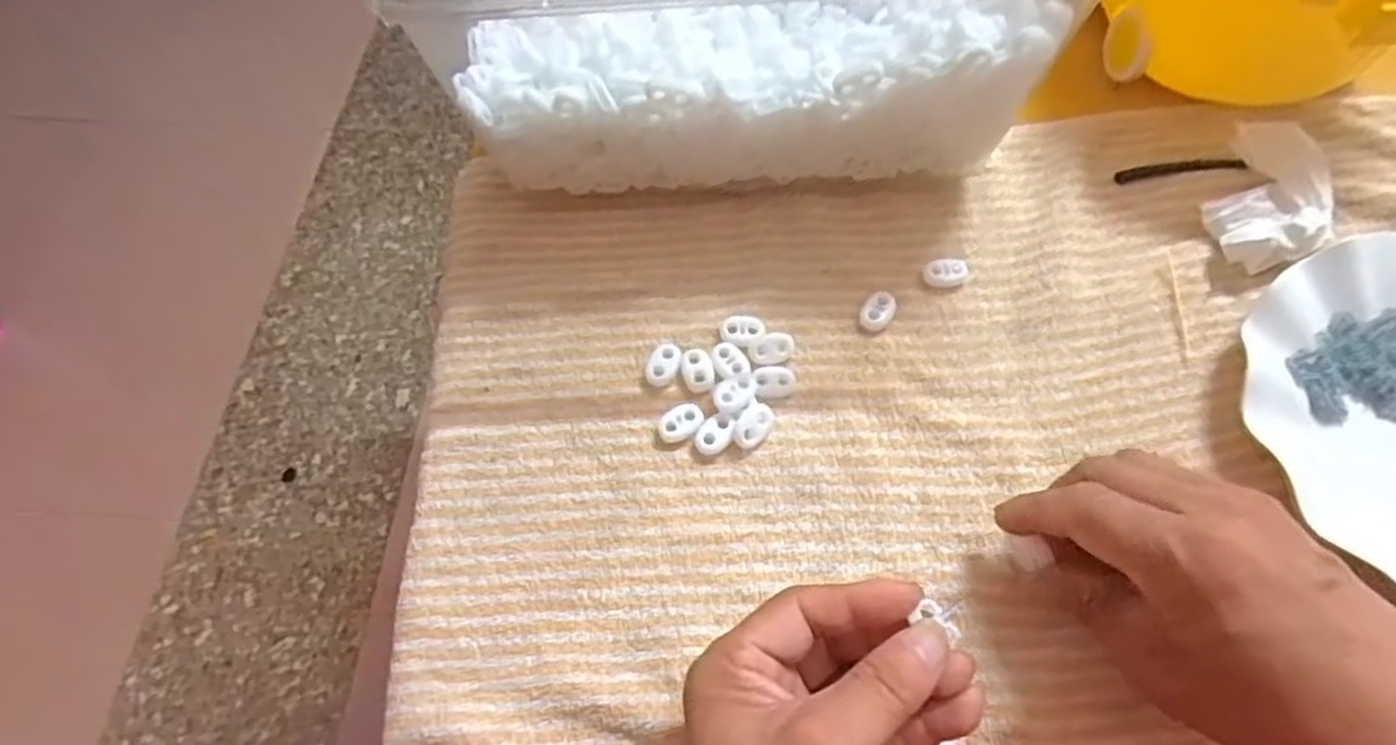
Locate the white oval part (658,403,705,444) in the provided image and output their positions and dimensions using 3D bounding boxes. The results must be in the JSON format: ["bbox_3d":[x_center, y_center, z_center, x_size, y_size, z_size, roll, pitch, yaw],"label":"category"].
[{"bbox_3d":[-0.008,0.023,0.354,0.022,0.004,0.015,-34,68,-14],"label":"white oval part"}]

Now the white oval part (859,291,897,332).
[{"bbox_3d":[0.091,-0.031,0.376,0.015,0.007,0.021,24,67,13],"label":"white oval part"}]

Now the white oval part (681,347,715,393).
[{"bbox_3d":[0.000,-0.001,0.367,0.015,0.004,0.022,-14,64,-5],"label":"white oval part"}]

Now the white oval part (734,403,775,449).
[{"bbox_3d":[0.027,0.025,0.351,0.015,0.006,0.022,26,67,14],"label":"white oval part"}]

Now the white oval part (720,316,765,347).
[{"bbox_3d":[0.022,-0.021,0.373,0.022,0.004,0.017,0,64,2],"label":"white oval part"}]

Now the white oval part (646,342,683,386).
[{"bbox_3d":[-0.017,-0.004,0.368,0.016,0.004,0.022,17,66,10],"label":"white oval part"}]

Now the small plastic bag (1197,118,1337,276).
[{"bbox_3d":[0.283,-0.092,0.376,0.062,0.024,0.072,-24,66,-10],"label":"small plastic bag"}]

